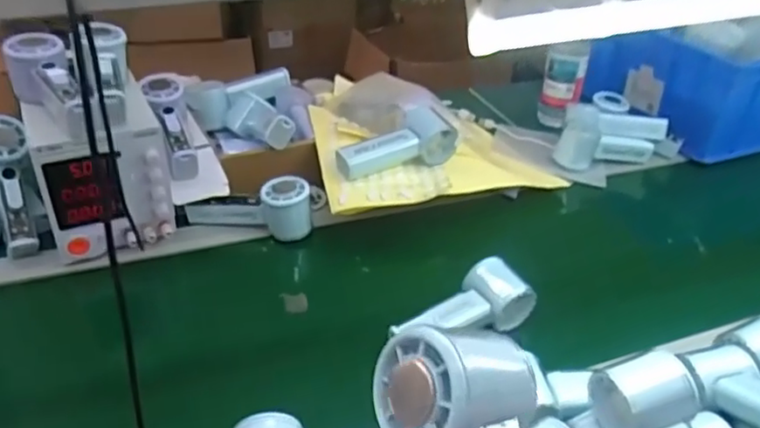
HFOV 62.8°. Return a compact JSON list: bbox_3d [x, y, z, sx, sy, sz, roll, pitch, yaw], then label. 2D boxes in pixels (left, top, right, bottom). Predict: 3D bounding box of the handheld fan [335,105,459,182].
[{"bbox_3d":[0.016,-0.089,0.784,0.157,0.047,0.075,-16,39,-25],"label":"handheld fan"}]

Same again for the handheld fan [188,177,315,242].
[{"bbox_3d":[-0.156,-0.007,0.743,0.150,0.060,0.053,0,35,-4],"label":"handheld fan"}]

